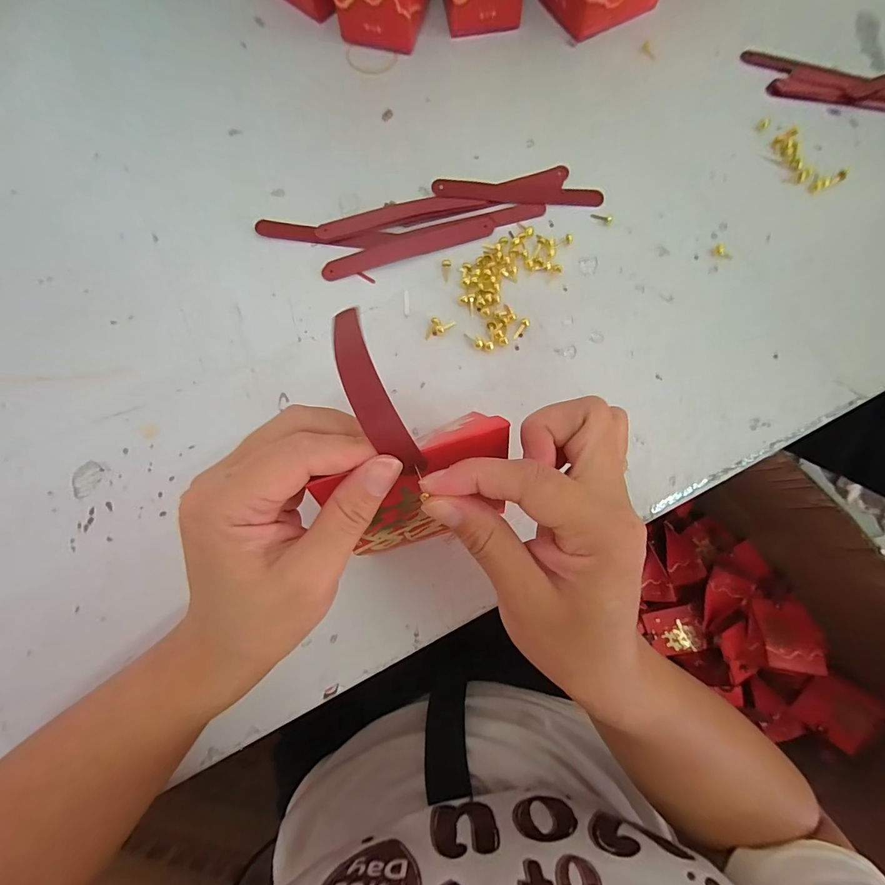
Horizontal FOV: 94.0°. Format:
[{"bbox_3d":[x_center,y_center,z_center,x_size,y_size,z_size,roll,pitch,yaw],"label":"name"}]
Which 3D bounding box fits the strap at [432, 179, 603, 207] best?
[{"bbox_3d":[0.059,-0.193,0.319,0.130,0.004,0.016,3,82,-4],"label":"strap"}]

